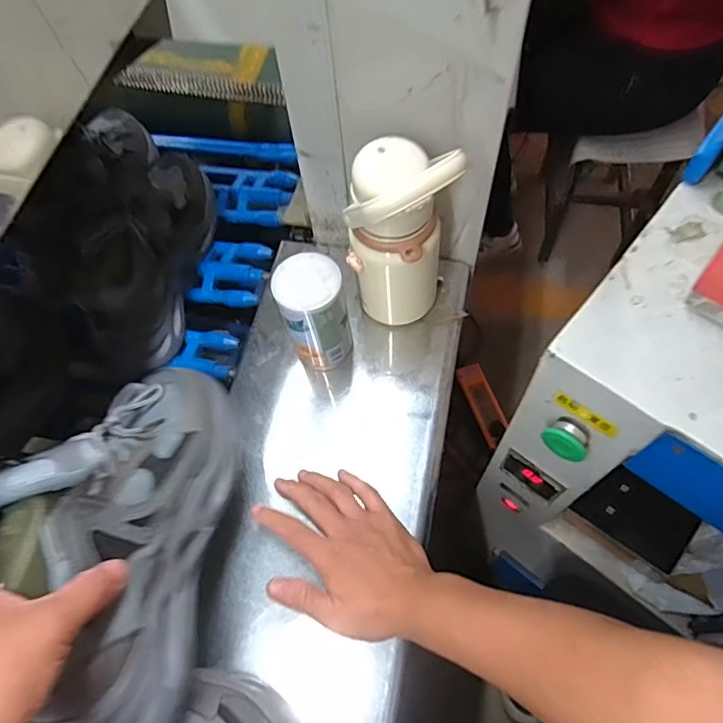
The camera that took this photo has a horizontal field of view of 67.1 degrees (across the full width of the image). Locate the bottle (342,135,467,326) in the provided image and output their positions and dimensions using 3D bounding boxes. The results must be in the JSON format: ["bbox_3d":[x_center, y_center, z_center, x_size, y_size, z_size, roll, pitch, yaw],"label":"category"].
[{"bbox_3d":[0.033,-0.111,0.533,0.082,0.210,0.091,40,72,21],"label":"bottle"}]

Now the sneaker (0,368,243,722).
[{"bbox_3d":[-0.169,0.114,0.385,0.098,0.146,0.283,2,63,4],"label":"sneaker"}]

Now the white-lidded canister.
[{"bbox_3d":[-0.047,-0.045,0.556,0.068,0.130,0.059,-21,64,-7],"label":"white-lidded canister"}]

